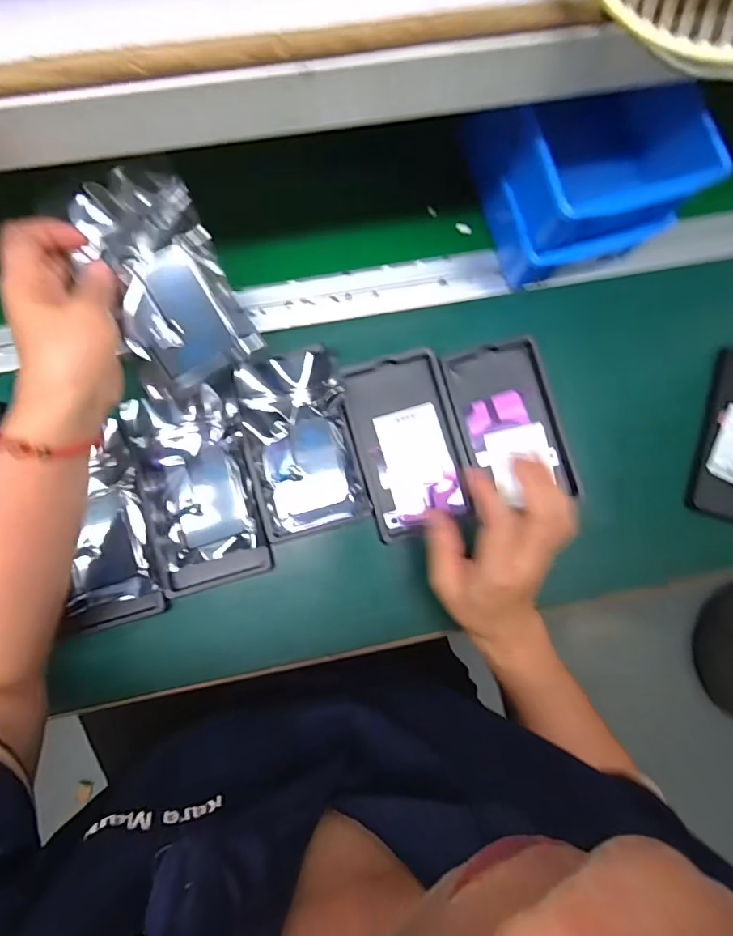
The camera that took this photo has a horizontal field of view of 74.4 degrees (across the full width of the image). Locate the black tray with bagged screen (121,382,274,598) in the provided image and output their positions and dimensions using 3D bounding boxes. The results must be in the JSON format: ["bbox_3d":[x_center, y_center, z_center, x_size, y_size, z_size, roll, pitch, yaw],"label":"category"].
[{"bbox_3d":[-0.144,0.016,0.408,0.092,0.029,0.167,-14,83,-3],"label":"black tray with bagged screen"}]

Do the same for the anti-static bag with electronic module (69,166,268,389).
[{"bbox_3d":[-0.140,-0.129,0.337,0.083,0.009,0.135,-25,110,0],"label":"anti-static bag with electronic module"}]

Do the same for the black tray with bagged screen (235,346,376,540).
[{"bbox_3d":[-0.057,-0.024,0.421,0.092,0.022,0.157,-13,83,-3],"label":"black tray with bagged screen"}]

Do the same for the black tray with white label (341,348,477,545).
[{"bbox_3d":[0.037,-0.021,0.433,0.090,0.019,0.154,-14,83,-3],"label":"black tray with white label"}]

